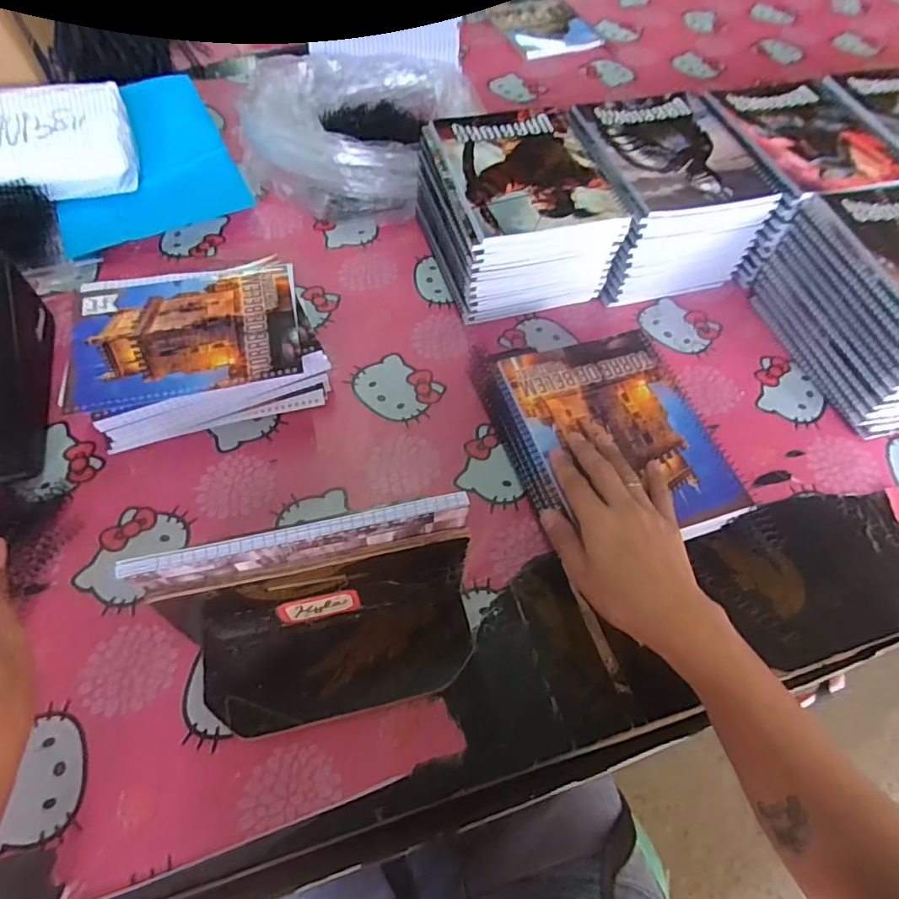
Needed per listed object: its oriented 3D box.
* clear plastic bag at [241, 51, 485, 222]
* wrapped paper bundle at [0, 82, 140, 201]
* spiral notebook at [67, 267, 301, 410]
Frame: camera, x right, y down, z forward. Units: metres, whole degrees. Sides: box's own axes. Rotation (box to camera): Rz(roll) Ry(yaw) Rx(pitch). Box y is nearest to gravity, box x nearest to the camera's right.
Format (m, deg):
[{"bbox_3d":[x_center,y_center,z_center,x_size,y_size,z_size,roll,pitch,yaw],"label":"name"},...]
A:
[{"bbox_3d":[-0.120,-0.415,0.737,0.249,0.088,0.270,22,59,11],"label":"clear plastic bag"},{"bbox_3d":[-0.508,-0.344,0.664,0.266,0.065,0.118,-12,102,-12],"label":"wrapped paper bundle"},{"bbox_3d":[-0.237,-0.109,0.521,0.192,0.007,0.149,-10,59,-9],"label":"spiral notebook"}]

